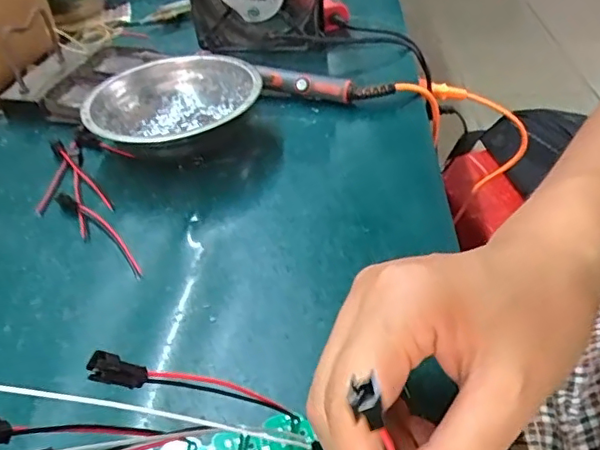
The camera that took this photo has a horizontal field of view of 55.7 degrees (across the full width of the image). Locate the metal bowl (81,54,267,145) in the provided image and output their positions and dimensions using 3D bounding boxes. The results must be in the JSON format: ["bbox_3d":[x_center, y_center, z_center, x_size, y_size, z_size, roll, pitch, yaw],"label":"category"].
[{"bbox_3d":[-0.095,-0.085,0.434,0.123,0.041,0.123,-3,41,3],"label":"metal bowl"}]

